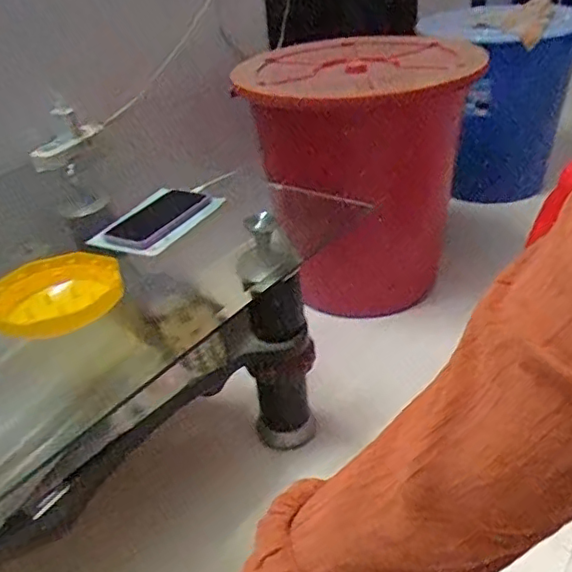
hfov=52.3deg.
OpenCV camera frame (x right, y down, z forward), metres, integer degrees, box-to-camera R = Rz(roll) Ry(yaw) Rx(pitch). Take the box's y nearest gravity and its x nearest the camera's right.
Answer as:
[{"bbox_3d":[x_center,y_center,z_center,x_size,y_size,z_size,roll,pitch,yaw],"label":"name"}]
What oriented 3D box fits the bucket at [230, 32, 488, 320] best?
[{"bbox_3d":[0.156,-0.294,1.458,0.501,0.522,0.501,-5,34,3],"label":"bucket"}]

